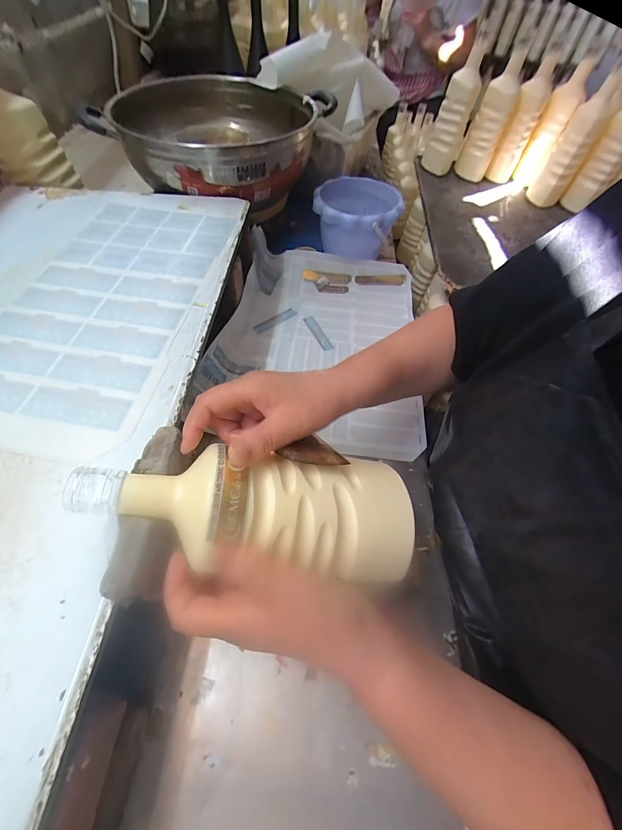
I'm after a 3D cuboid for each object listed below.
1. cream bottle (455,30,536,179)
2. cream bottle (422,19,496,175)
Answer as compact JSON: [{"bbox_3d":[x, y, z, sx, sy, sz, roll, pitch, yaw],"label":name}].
[{"bbox_3d":[0.466,-0.776,0.828,0.084,0.260,0.091,18,57,5],"label":"cream bottle"},{"bbox_3d":[0.379,-0.803,0.843,0.085,0.272,0.091,21,57,7],"label":"cream bottle"}]

